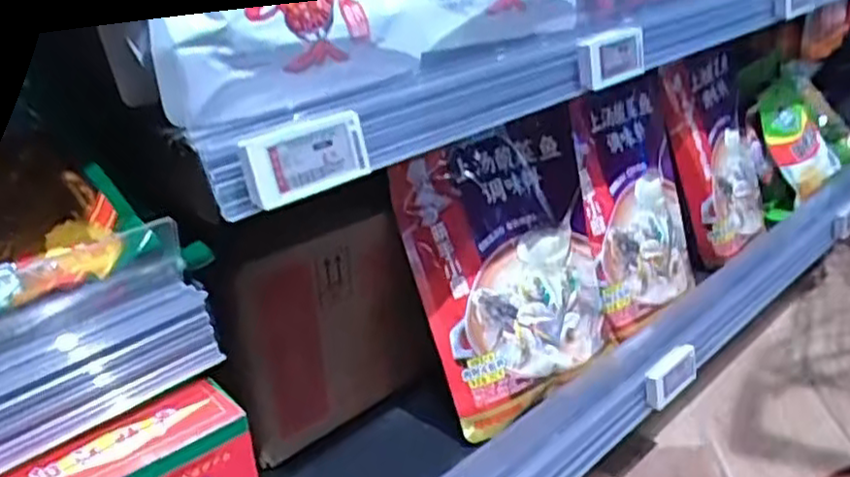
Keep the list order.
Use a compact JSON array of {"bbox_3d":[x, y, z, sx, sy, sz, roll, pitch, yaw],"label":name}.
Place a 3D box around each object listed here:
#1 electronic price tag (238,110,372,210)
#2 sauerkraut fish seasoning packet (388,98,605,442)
[{"bbox_3d":[-0.061,-0.043,0.386,0.070,0.036,0.012,-23,14,-36],"label":"electronic price tag"},{"bbox_3d":[0.078,0.019,0.615,0.178,0.223,0.035,-19,-1,-29],"label":"sauerkraut fish seasoning packet"}]

